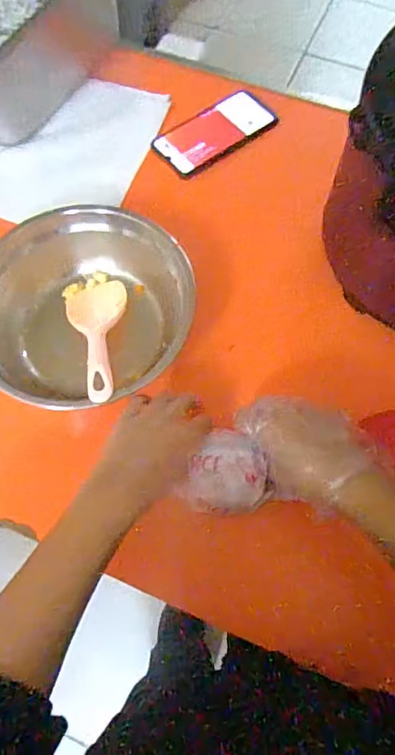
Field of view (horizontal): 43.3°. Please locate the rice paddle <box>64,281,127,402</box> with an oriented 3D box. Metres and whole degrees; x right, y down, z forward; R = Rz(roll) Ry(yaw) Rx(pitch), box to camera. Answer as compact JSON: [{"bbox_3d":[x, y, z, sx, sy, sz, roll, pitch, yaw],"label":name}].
[{"bbox_3d":[-0.106,-0.043,0.522,0.065,0.027,0.178,-10,39,-2],"label":"rice paddle"}]

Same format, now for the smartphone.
[{"bbox_3d":[0.021,-0.336,0.682,0.164,0.016,0.090,-32,70,-11],"label":"smartphone"}]

